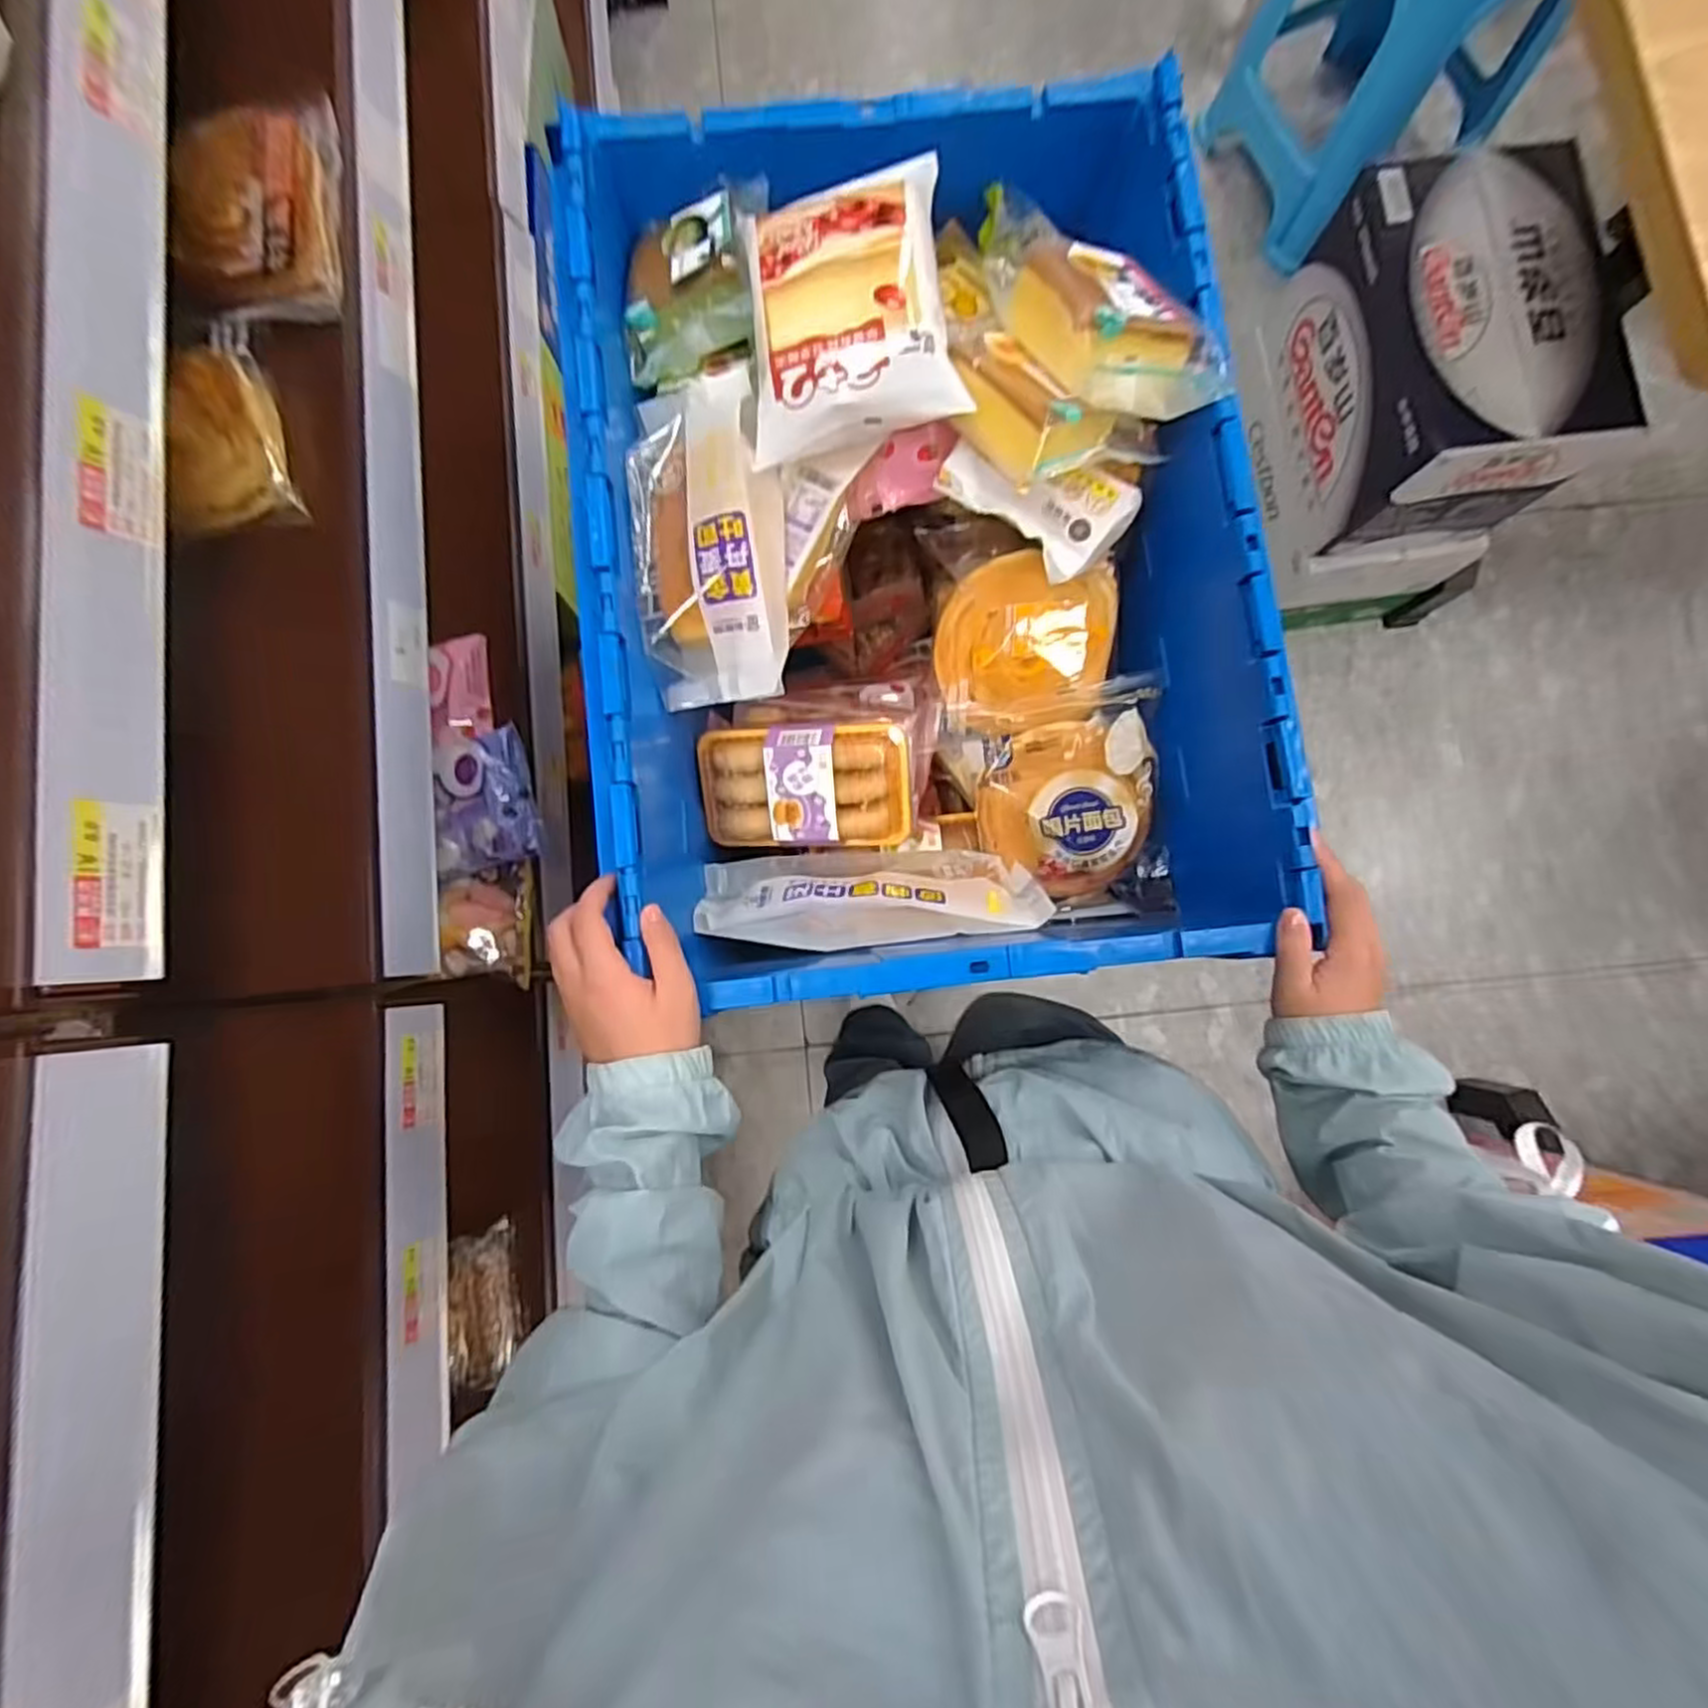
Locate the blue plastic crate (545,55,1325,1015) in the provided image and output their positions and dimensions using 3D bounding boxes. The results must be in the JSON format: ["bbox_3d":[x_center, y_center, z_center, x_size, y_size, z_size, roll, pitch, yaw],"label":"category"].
[{"bbox_3d":[0.040,-0.203,0.577,0.400,0.277,0.578,-6,83,-1],"label":"blue plastic crate"}]

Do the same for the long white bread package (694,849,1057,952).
[{"bbox_3d":[0.010,0.030,0.554,0.240,0.070,0.070,-5,83,0],"label":"long white bread package"}]

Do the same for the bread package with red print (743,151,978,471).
[{"bbox_3d":[-0.004,-0.340,0.468,0.124,0.035,0.173,-8,83,-1],"label":"bread package with red print"}]

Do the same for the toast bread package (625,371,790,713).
[{"bbox_3d":[-0.095,-0.209,0.504,0.096,0.072,0.213,-7,83,-1],"label":"toast bread package"}]

